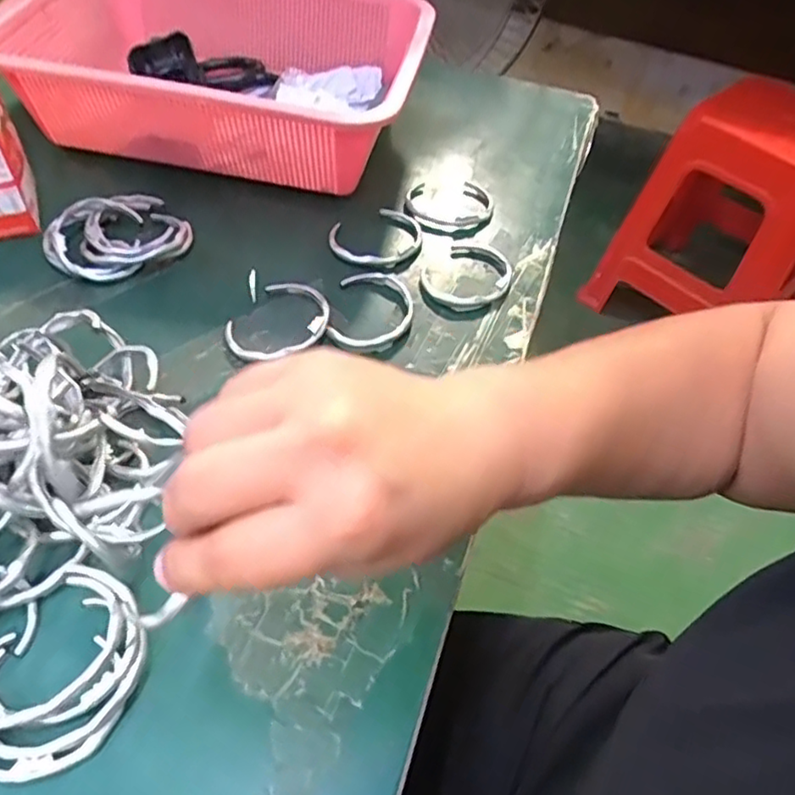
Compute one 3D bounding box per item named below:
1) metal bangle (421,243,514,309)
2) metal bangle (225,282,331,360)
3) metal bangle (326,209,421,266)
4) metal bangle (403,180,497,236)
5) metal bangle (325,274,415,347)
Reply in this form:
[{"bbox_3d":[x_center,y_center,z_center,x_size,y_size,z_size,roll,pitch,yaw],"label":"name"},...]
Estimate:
[{"bbox_3d":[0.050,-0.083,0.443,0.053,0.004,0.066,33,56,19],"label":"metal bangle"},{"bbox_3d":[-0.071,-0.047,0.400,0.055,0.008,0.067,29,54,16],"label":"metal bangle"},{"bbox_3d":[-0.013,-0.113,0.460,0.069,0.004,0.052,-28,60,-25],"label":"metal bangle"},{"bbox_3d":[0.040,-0.149,0.493,0.066,0.007,0.066,9,51,1],"label":"metal bangle"},{"bbox_3d":[-0.015,-0.057,0.414,0.049,0.004,0.064,9,51,1],"label":"metal bangle"}]

